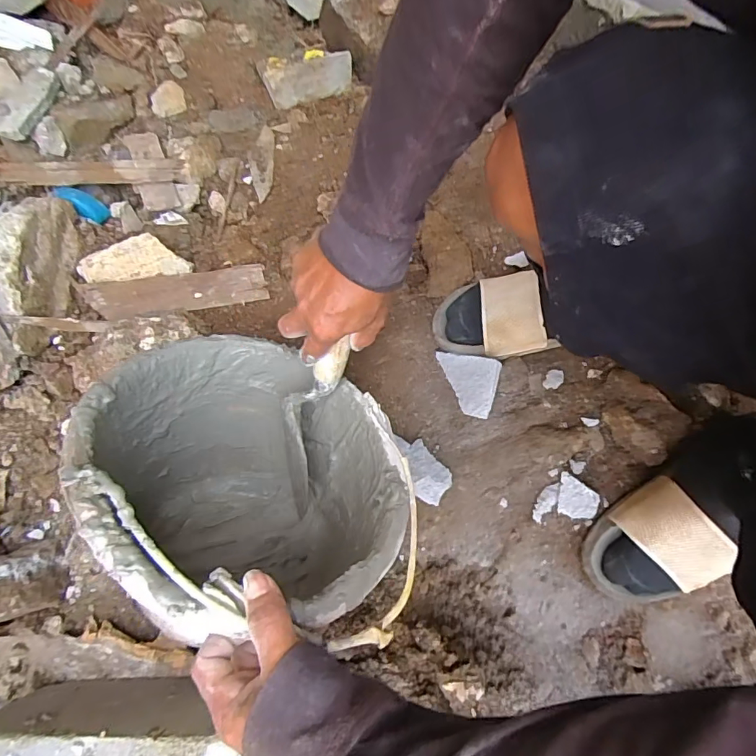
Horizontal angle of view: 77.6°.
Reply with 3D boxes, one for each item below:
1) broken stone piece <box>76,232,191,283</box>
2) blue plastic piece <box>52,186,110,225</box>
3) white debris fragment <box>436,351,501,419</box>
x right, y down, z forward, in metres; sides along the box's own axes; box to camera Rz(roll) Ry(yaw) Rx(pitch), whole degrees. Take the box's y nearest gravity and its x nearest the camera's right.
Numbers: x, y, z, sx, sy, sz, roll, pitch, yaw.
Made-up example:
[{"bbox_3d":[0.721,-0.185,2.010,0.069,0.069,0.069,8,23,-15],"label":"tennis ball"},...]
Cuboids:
[{"bbox_3d":[-0.302,-0.149,0.583,0.124,0.018,0.051,-11,73,-18],"label":"broken stone piece"},{"bbox_3d":[-0.375,-0.222,0.594,0.064,0.015,0.028,33,73,-23],"label":"blue plastic piece"},{"bbox_3d":[0.111,0.003,0.601,0.082,0.017,0.066,16,91,36],"label":"white debris fragment"}]

